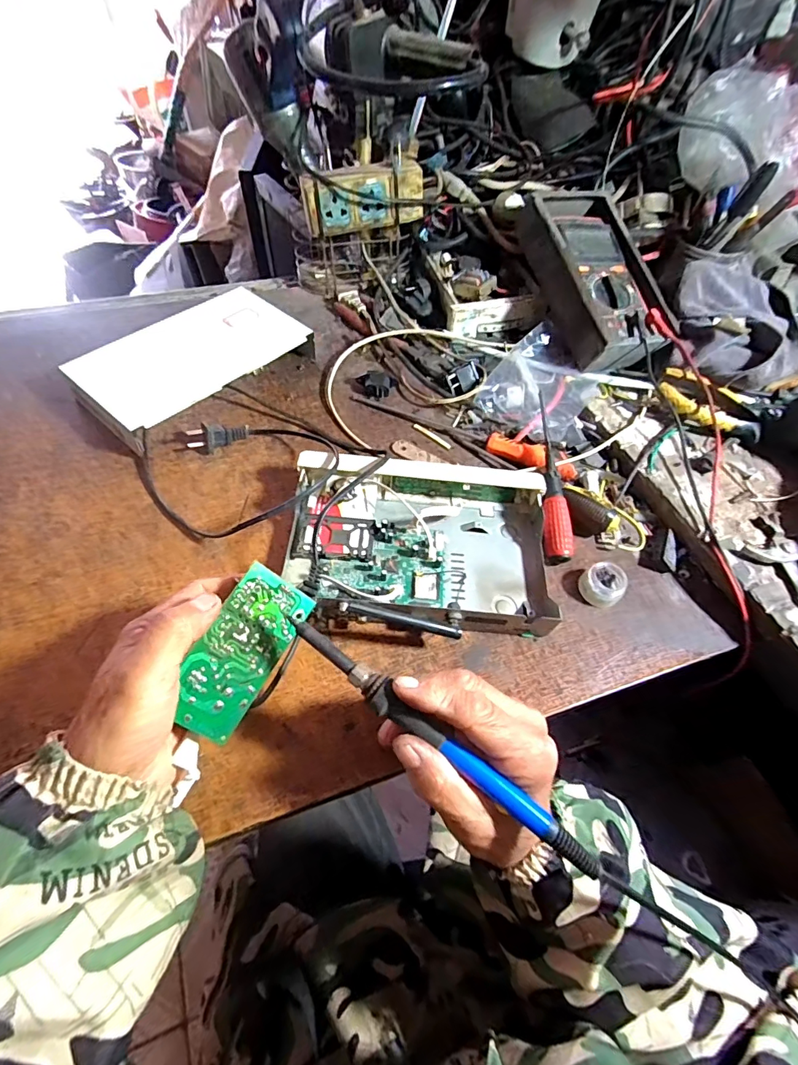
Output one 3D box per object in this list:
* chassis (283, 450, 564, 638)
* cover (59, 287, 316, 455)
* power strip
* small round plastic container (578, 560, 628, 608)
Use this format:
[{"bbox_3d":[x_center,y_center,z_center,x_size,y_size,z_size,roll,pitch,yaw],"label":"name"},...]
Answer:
[{"bbox_3d":[0.019,0.007,0.394,0.223,0.043,0.164,-2,56,-3],"label":"chassis"},{"bbox_3d":[-0.213,-0.181,0.485,0.130,0.034,0.224,36,62,20],"label":"cover"},{"bbox_3d":[-0.040,-0.378,0.522,0.133,0.056,0.029,-13,58,-11],"label":"power strip"},{"bbox_3d":[0.173,0.044,0.391,0.033,0.022,0.032,1,56,-1],"label":"small round plastic container"}]

